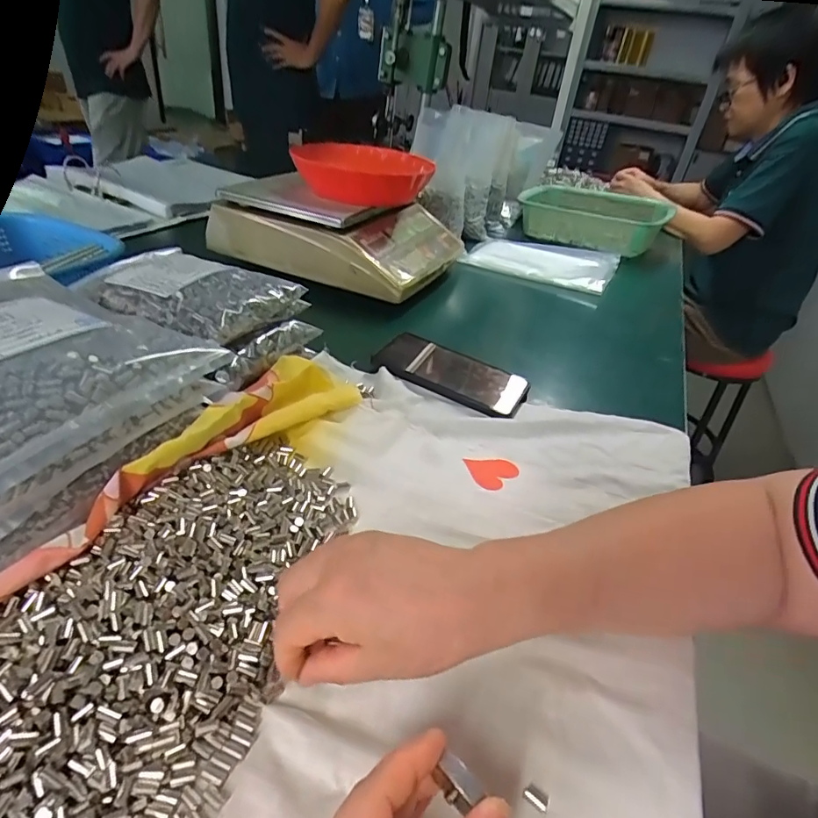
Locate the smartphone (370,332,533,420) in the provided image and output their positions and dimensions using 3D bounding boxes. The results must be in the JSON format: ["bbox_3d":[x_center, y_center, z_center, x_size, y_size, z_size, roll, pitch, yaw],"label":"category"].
[{"bbox_3d":[0.048,-0.041,0.540,0.163,0.016,0.082,21,37,18],"label":"smartphone"}]

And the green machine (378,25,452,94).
[{"bbox_3d":[0.020,-0.951,1.352,0.193,0.158,0.085,5,66,-11],"label":"green machine"}]

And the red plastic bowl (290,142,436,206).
[{"bbox_3d":[-0.065,-0.356,0.755,0.186,0.054,0.186,9,35,2],"label":"red plastic bowl"}]

